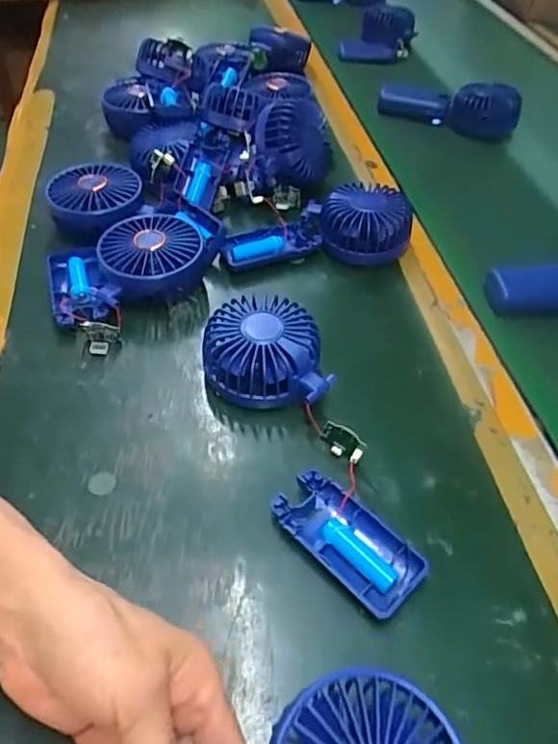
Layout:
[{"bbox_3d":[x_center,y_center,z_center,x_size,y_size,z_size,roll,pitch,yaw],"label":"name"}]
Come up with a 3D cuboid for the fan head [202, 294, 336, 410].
[{"bbox_3d":[-0.009,-0.015,0.405,0.090,0.045,0.082,3,49,-1],"label":"fan head"}]

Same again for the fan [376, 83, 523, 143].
[{"bbox_3d":[0.224,-0.351,0.727,0.179,0.056,0.038,13,49,5],"label":"fan"}]

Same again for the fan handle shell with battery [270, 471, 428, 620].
[{"bbox_3d":[0.040,0.100,0.330,0.091,0.015,0.045,37,57,26],"label":"fan handle shell with battery"}]

